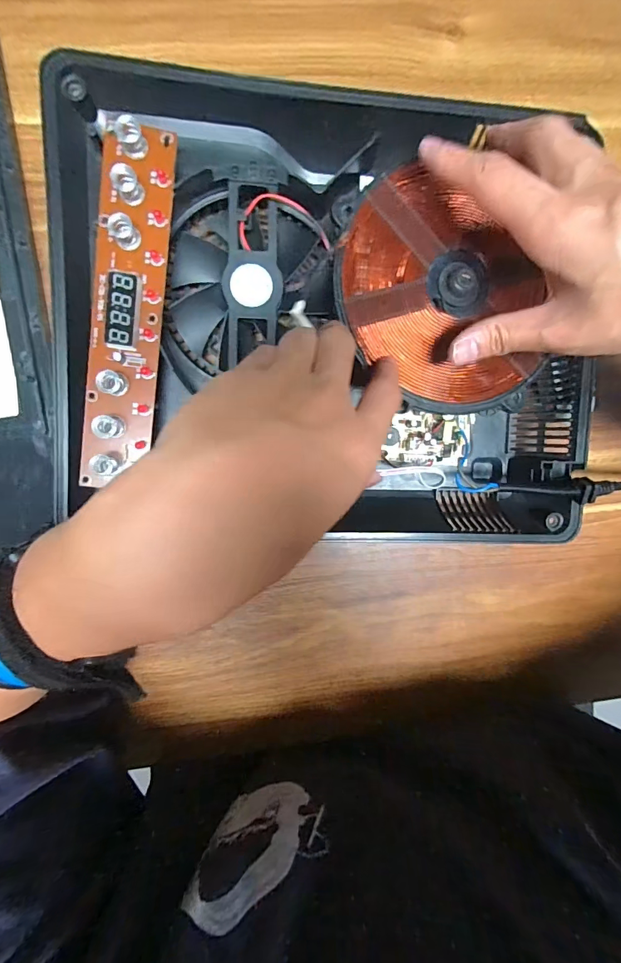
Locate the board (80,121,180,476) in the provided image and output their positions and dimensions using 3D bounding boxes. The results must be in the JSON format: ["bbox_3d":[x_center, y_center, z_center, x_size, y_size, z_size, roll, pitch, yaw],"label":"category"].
[{"bbox_3d":[-0.108,-0.099,0.237,0.040,0.017,0.201,6,95,-7],"label":"board"}]

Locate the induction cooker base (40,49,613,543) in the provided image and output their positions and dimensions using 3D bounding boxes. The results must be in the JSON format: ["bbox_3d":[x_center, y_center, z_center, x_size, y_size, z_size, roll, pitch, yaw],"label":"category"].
[{"bbox_3d":[0.020,-0.104,0.270,0.339,0.050,0.288,2,95,-7],"label":"induction cooker base"}]

